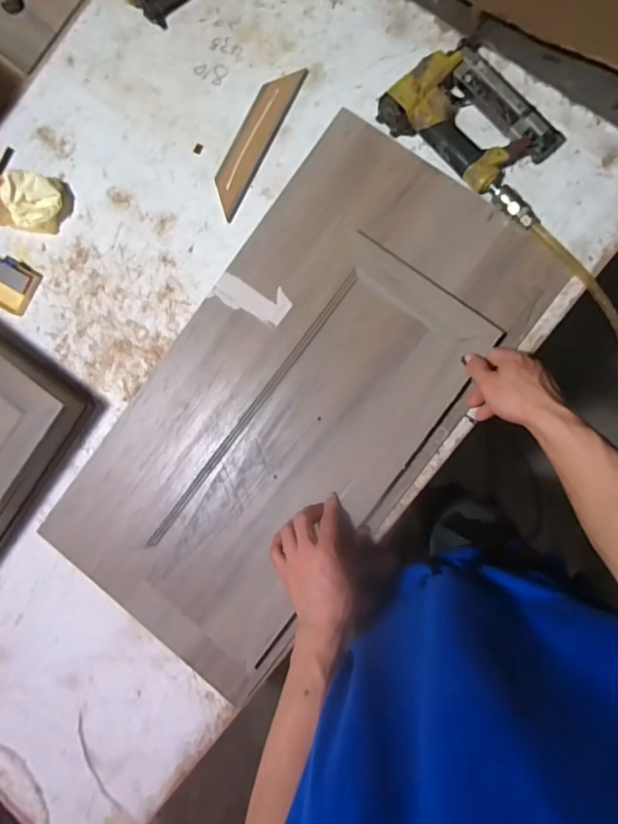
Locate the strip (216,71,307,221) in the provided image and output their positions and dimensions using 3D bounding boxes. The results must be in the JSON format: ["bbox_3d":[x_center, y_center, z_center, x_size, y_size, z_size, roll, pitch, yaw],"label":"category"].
[{"bbox_3d":[-0.075,-0.374,0.631,0.049,0.010,0.216,28,92,7],"label":"strip"}]

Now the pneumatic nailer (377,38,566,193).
[{"bbox_3d":[0.202,-0.365,0.576,0.153,0.045,0.178,-37,84,5],"label":"pneumatic nailer"}]

